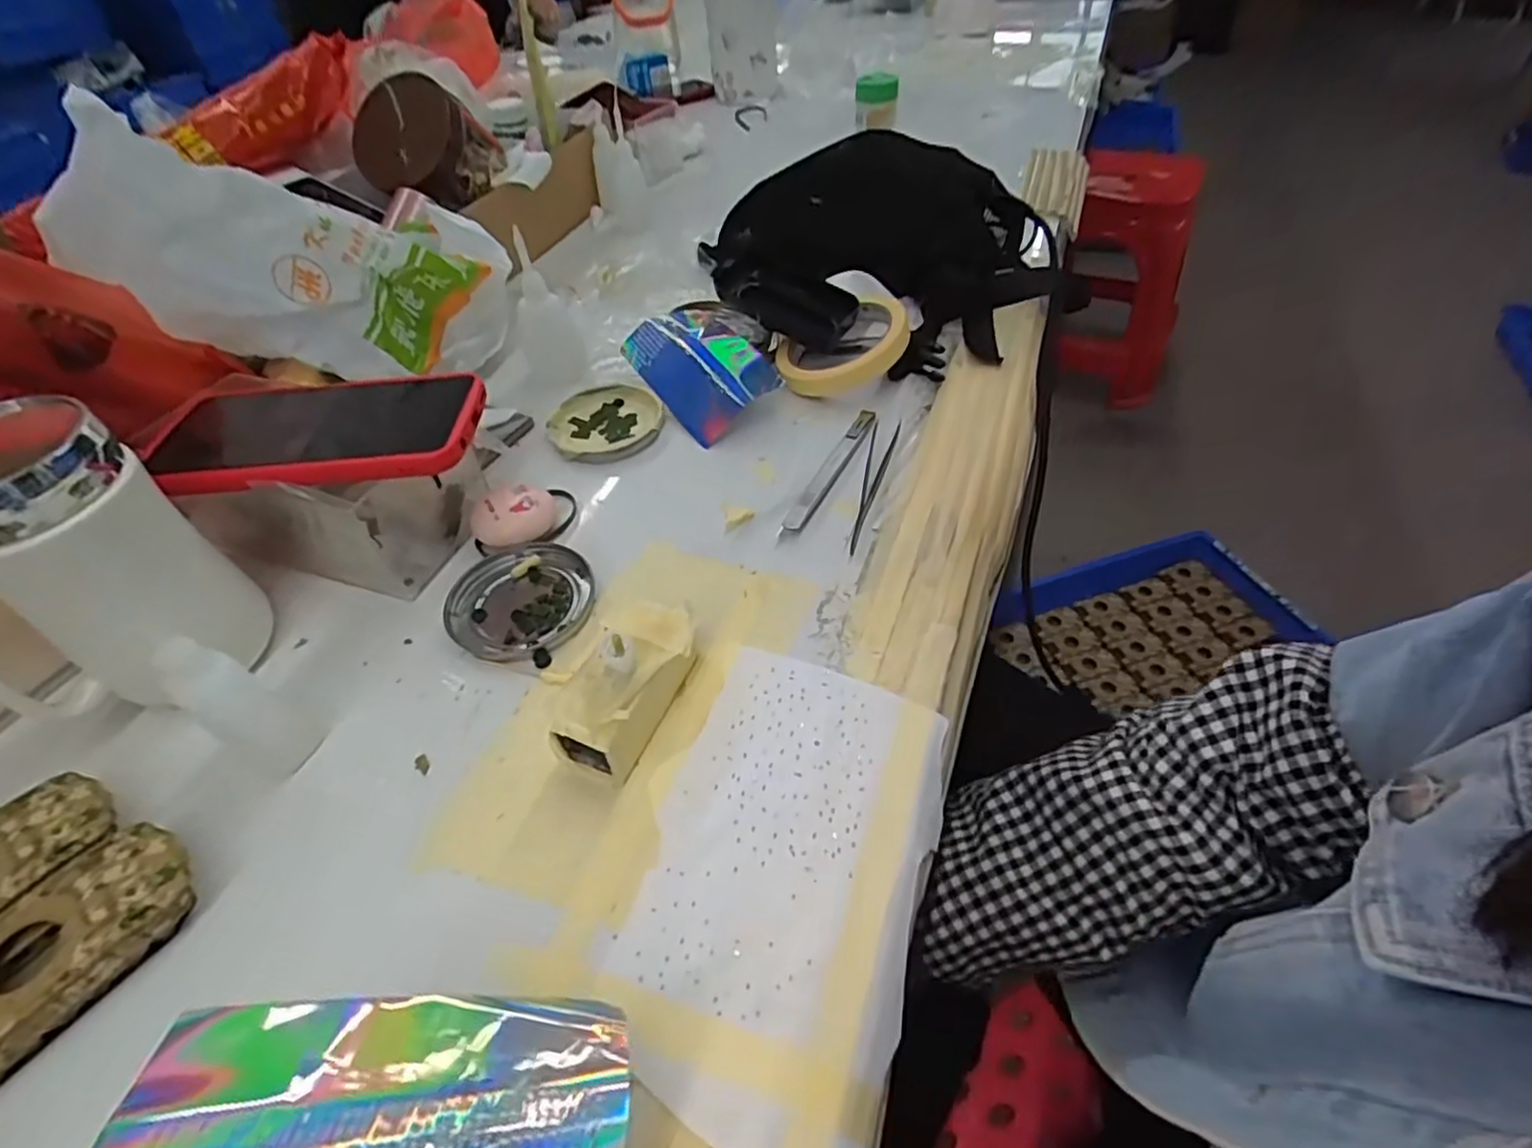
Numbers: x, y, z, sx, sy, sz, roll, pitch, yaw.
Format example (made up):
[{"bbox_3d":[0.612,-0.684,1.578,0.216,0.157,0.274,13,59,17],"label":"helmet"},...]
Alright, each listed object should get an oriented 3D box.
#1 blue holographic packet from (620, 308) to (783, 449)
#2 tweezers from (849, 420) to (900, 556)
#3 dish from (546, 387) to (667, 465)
[{"bbox_3d":[-0.048,-0.152,0.508,0.070,0.034,0.127,-28,52,-19],"label":"blue holographic packet"},{"bbox_3d":[0.068,-0.059,0.433,0.016,0.005,0.123,9,49,11],"label":"tweezers"},{"bbox_3d":[-0.113,-0.107,0.490,0.078,0.014,0.070,-25,51,-17],"label":"dish"}]

